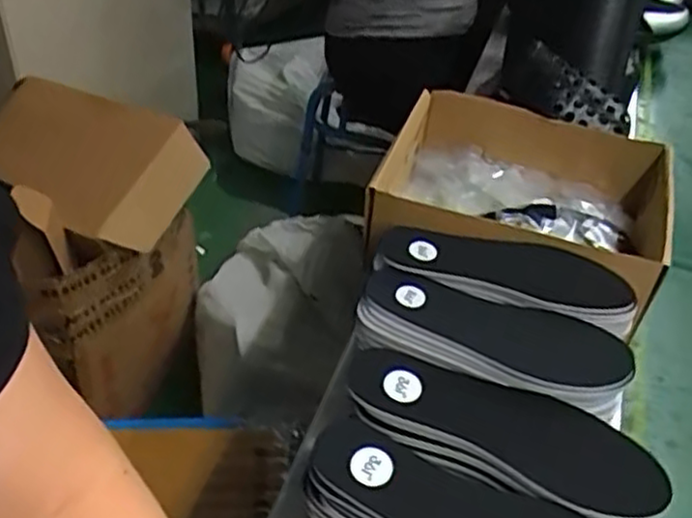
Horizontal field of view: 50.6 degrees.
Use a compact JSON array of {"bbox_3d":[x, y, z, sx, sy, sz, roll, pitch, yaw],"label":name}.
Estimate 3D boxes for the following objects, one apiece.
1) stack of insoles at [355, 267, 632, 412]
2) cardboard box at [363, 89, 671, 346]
[{"bbox_3d":[0.109,0.061,0.563,0.206,0.032,0.073,15,41,13],"label":"stack of insoles"},{"bbox_3d":[0.176,-0.062,0.723,0.273,0.107,0.241,15,41,13],"label":"cardboard box"}]

